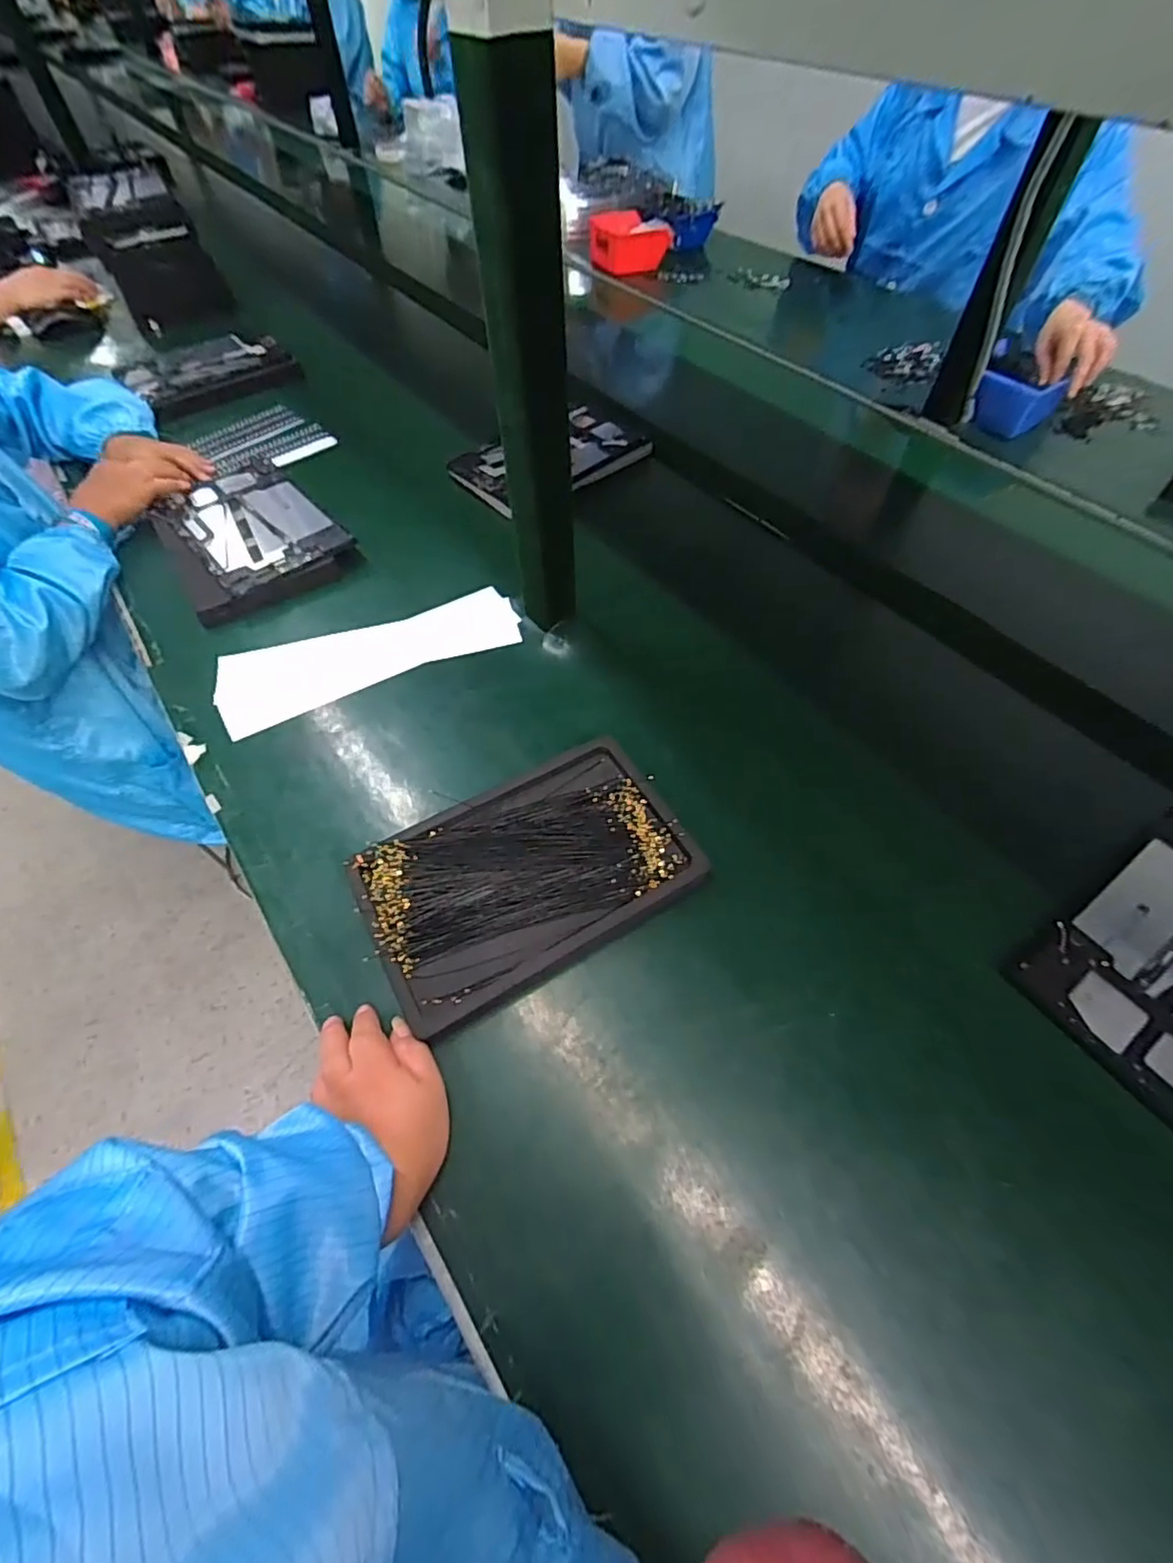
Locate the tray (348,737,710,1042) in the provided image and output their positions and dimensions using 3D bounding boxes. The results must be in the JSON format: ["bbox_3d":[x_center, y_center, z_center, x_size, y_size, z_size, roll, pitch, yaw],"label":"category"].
[{"bbox_3d":[-0.046,0.066,0.470,0.244,0.020,0.156,-25,55,-16],"label":"tray"}]

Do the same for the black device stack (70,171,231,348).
[{"bbox_3d":[-0.772,-0.944,1.076,0.188,0.186,0.212,-23,55,-15],"label":"black device stack"}]

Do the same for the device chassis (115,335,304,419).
[{"bbox_3d":[-0.588,-0.647,0.947,0.224,0.029,0.157,-38,60,-23],"label":"device chassis"}]

